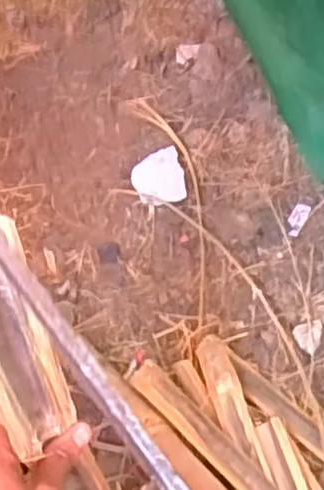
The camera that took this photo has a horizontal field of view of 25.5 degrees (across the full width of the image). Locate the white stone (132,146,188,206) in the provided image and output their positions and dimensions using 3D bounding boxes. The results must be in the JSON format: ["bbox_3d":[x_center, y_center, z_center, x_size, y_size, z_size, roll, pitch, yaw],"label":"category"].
[{"bbox_3d":[-0.004,-0.087,0.935,0.066,0.027,0.083,-8,53,0],"label":"white stone"}]

